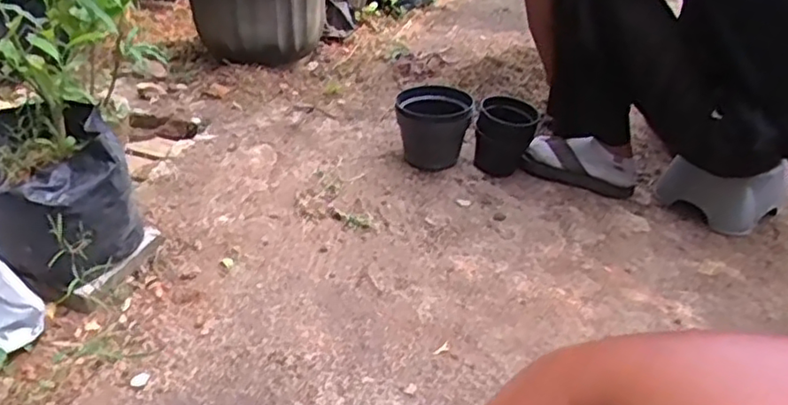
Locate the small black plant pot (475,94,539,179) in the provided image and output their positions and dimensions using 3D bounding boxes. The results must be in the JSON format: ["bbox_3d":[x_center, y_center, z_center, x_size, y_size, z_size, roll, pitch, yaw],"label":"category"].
[{"bbox_3d":[0.249,-0.149,1.415,0.130,0.142,0.119,6,33,9],"label":"small black plant pot"}]

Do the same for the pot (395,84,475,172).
[{"bbox_3d":[0.090,-0.172,1.496,0.168,0.157,0.168,3,33,-2],"label":"pot"}]

